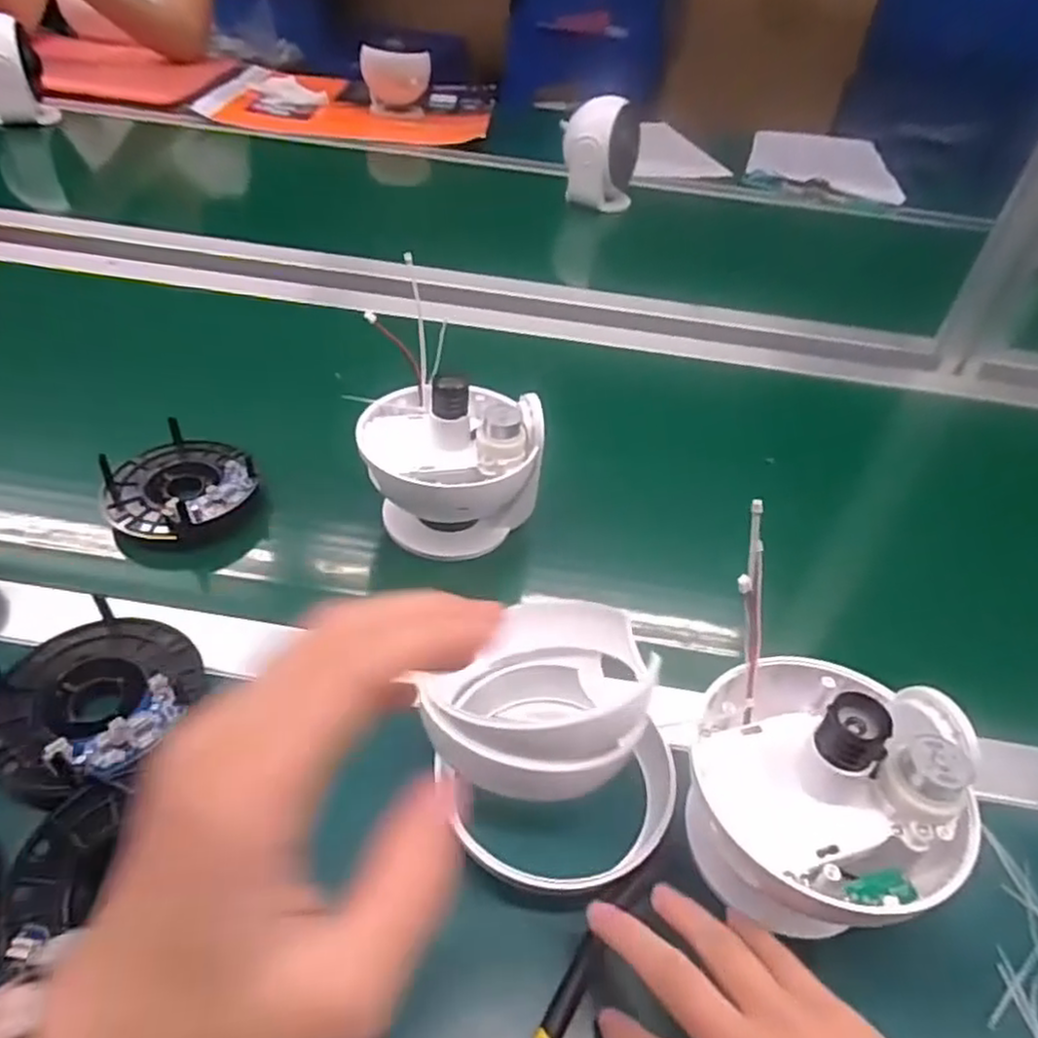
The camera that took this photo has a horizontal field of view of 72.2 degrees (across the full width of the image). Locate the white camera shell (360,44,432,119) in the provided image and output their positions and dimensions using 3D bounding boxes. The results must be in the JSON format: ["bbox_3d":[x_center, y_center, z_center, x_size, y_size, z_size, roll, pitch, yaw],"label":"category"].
[{"bbox_3d":[-0.208,-0.738,1.208,0.115,0.098,0.065,-1,43,-8],"label":"white camera shell"}]

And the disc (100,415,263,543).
[{"bbox_3d":[-0.239,-0.019,0.503,0.094,0.047,0.099,3,43,-3],"label":"disc"}]

